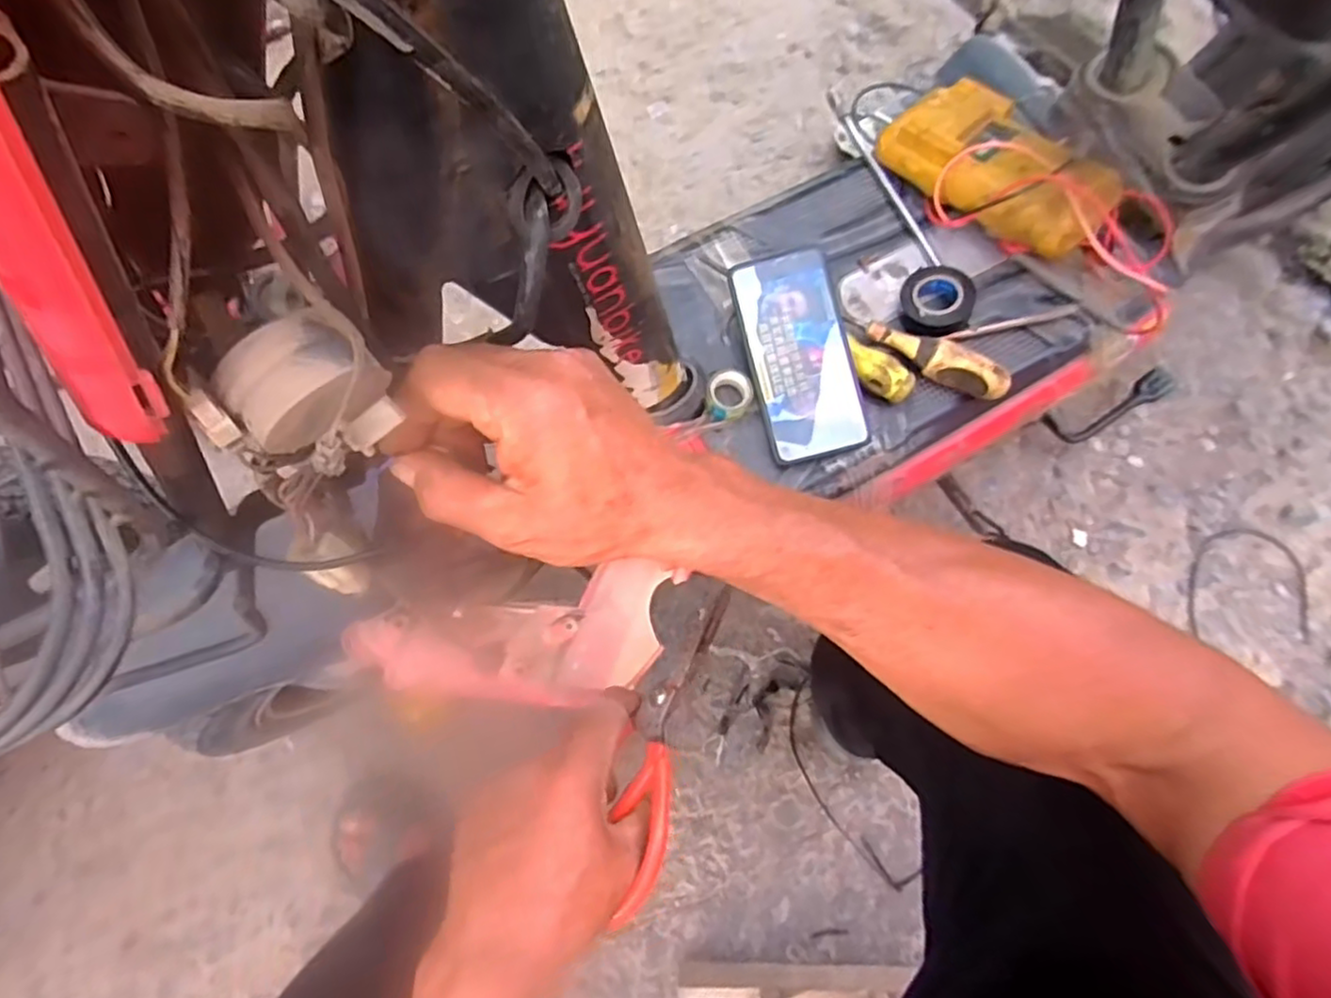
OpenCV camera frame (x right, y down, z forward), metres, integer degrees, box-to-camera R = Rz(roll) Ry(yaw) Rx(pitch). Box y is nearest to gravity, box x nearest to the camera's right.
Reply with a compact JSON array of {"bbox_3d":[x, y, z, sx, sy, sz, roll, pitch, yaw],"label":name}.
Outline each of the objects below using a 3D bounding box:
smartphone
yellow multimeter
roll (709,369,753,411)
[{"bbox_3d":[0.106,-0.112,0.537,0.077,0.016,0.159,-14,89,0],"label":"smartphone"},{"bbox_3d":[0.276,-0.278,0.563,0.097,0.062,0.190,-39,78,-10],"label":"yellow multimeter"},{"bbox_3d":[0.052,-0.085,0.545,0.033,0.014,0.032,0,74,-1],"label":"roll"}]

